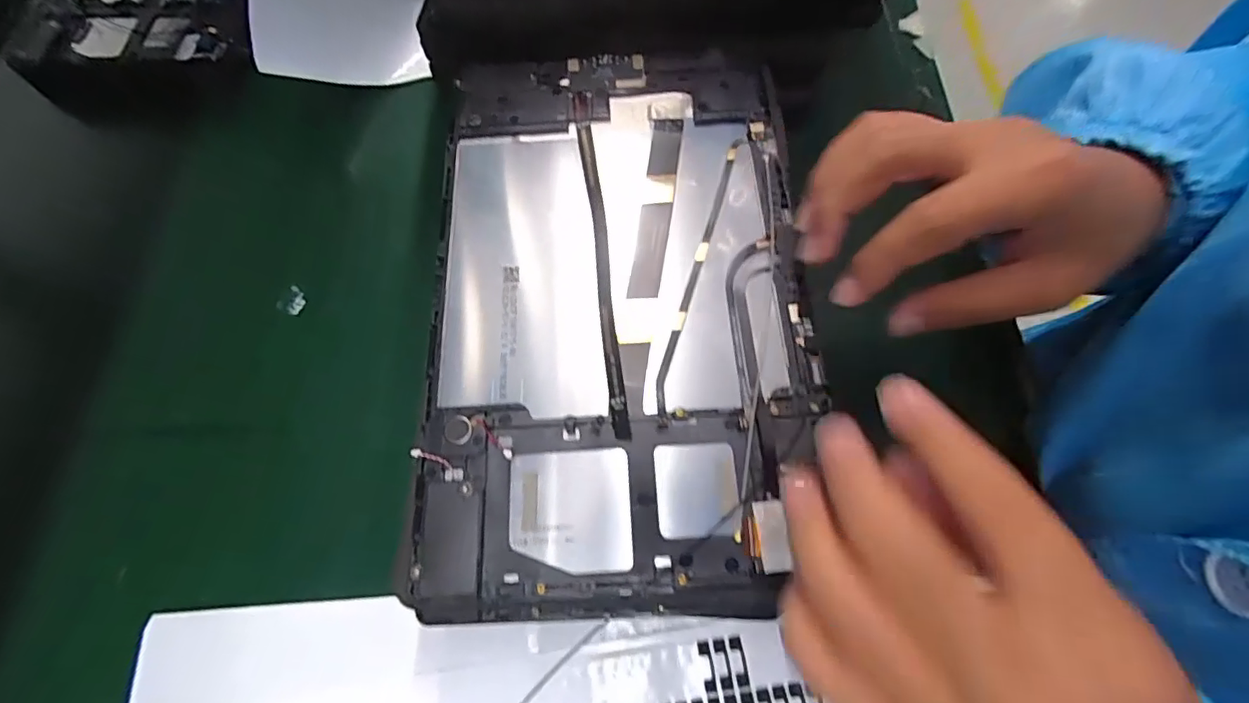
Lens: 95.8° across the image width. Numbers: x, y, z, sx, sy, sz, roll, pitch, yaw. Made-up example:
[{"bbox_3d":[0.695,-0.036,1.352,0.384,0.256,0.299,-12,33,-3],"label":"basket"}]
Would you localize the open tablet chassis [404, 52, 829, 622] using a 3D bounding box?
[{"bbox_3d":[-0.002,-0.027,0.227,0.148,0.011,0.239,-2,67,-1],"label":"open tablet chassis"}]

